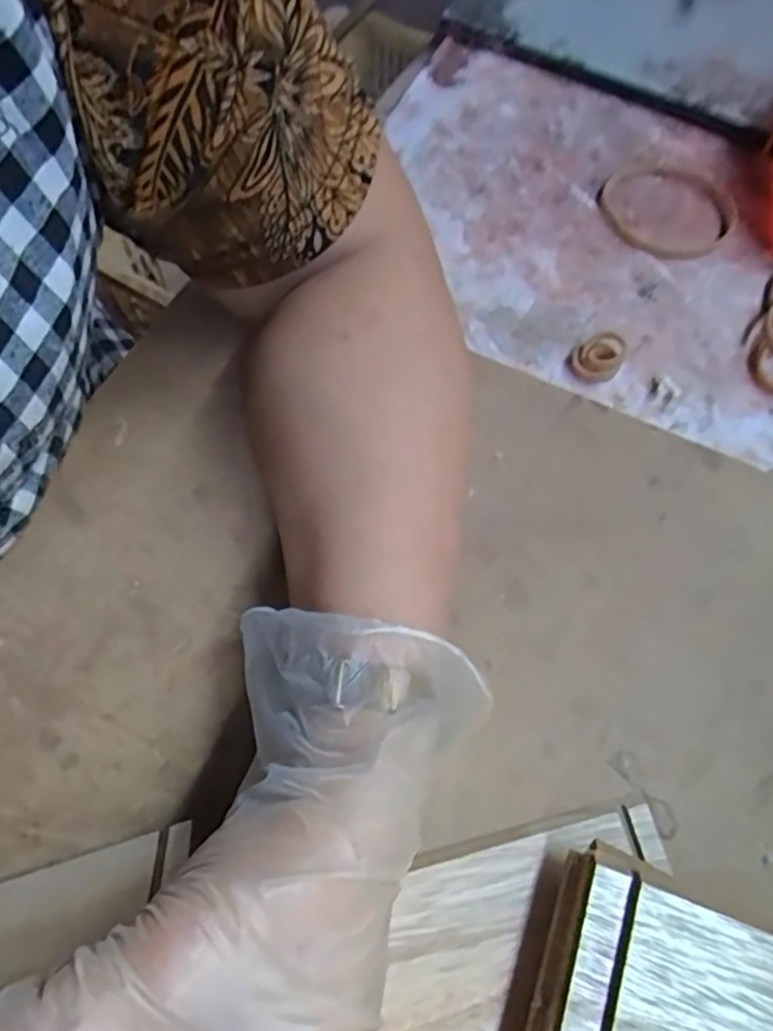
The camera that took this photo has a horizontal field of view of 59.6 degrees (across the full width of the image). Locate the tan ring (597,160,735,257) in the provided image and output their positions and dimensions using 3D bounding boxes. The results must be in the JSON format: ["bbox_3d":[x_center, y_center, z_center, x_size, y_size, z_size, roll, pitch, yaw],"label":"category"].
[{"bbox_3d":[0.142,-0.159,0.345,0.068,0.011,0.058,8,66,1],"label":"tan ring"}]

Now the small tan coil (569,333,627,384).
[{"bbox_3d":[0.096,-0.072,0.307,0.022,0.013,0.020,0,65,-1],"label":"small tan coil"}]

